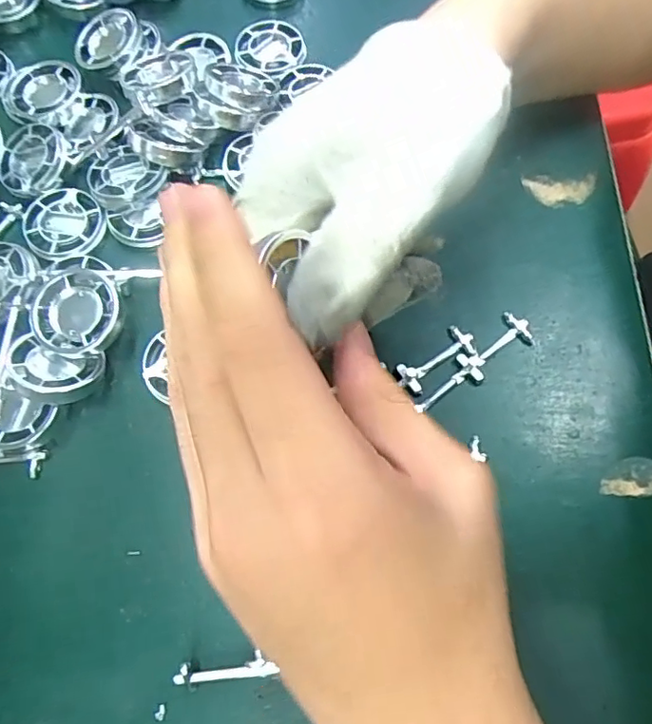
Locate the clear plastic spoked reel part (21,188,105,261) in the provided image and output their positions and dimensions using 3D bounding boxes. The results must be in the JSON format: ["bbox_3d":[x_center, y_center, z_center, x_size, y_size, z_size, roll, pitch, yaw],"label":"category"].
[{"bbox_3d":[-0.129,-0.068,0.280,0.036,0.006,0.039,0,70,0],"label":"clear plastic spoked reel part"}]

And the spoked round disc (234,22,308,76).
[{"bbox_3d":[-0.031,-0.174,0.320,0.038,0.006,0.039,0,70,0],"label":"spoked round disc"}]

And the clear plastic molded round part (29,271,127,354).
[{"bbox_3d":[-0.108,-0.021,0.250,0.037,0.012,0.038,0,70,0],"label":"clear plastic molded round part"}]

